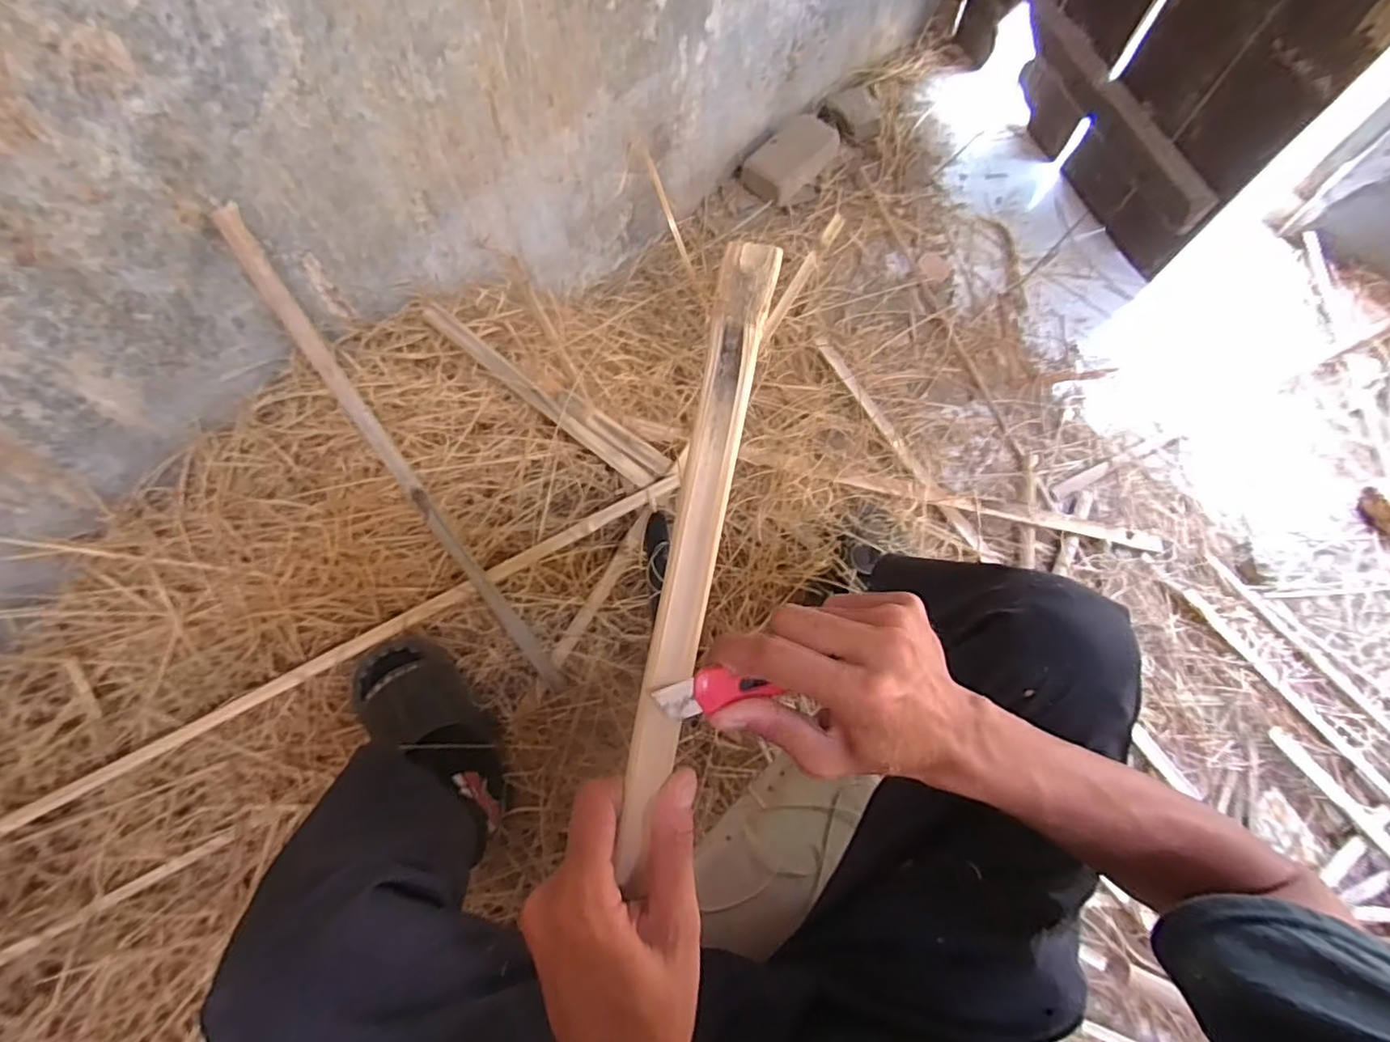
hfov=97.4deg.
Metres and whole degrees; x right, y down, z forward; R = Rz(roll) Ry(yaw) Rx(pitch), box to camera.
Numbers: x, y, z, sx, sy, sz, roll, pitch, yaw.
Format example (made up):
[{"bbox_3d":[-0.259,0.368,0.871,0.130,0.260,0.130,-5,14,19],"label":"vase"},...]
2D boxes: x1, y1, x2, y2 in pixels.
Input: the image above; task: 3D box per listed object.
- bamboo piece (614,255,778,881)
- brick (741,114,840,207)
[{"bbox_3d":[-0.003,0.025,0.284,0.022,0.008,0.295,12,97,4],"label":"bamboo piece"},{"bbox_3d":[0.199,-0.756,1.278,0.119,0.052,0.220,39,74,12],"label":"brick"}]

